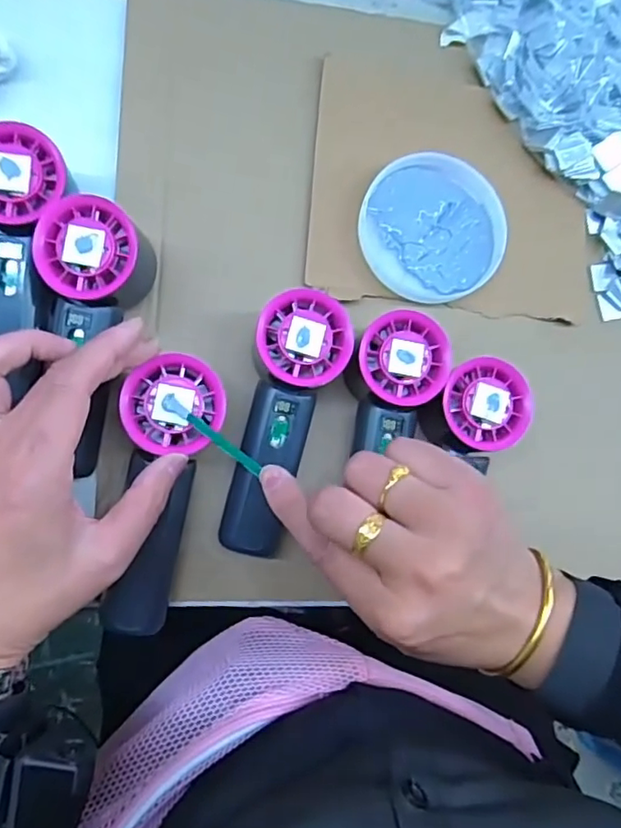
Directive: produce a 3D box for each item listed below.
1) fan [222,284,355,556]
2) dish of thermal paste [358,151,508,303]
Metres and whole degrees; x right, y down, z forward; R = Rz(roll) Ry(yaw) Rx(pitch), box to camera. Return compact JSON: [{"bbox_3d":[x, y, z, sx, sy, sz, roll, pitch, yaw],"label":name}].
[{"bbox_3d":[-0.020,0.006,0.357,0.055,0.052,0.157,17,82,-7],"label":"fan"},{"bbox_3d":[0.084,-0.129,0.403,0.097,0.012,0.099,1,86,-9],"label":"dish of thermal paste"}]

